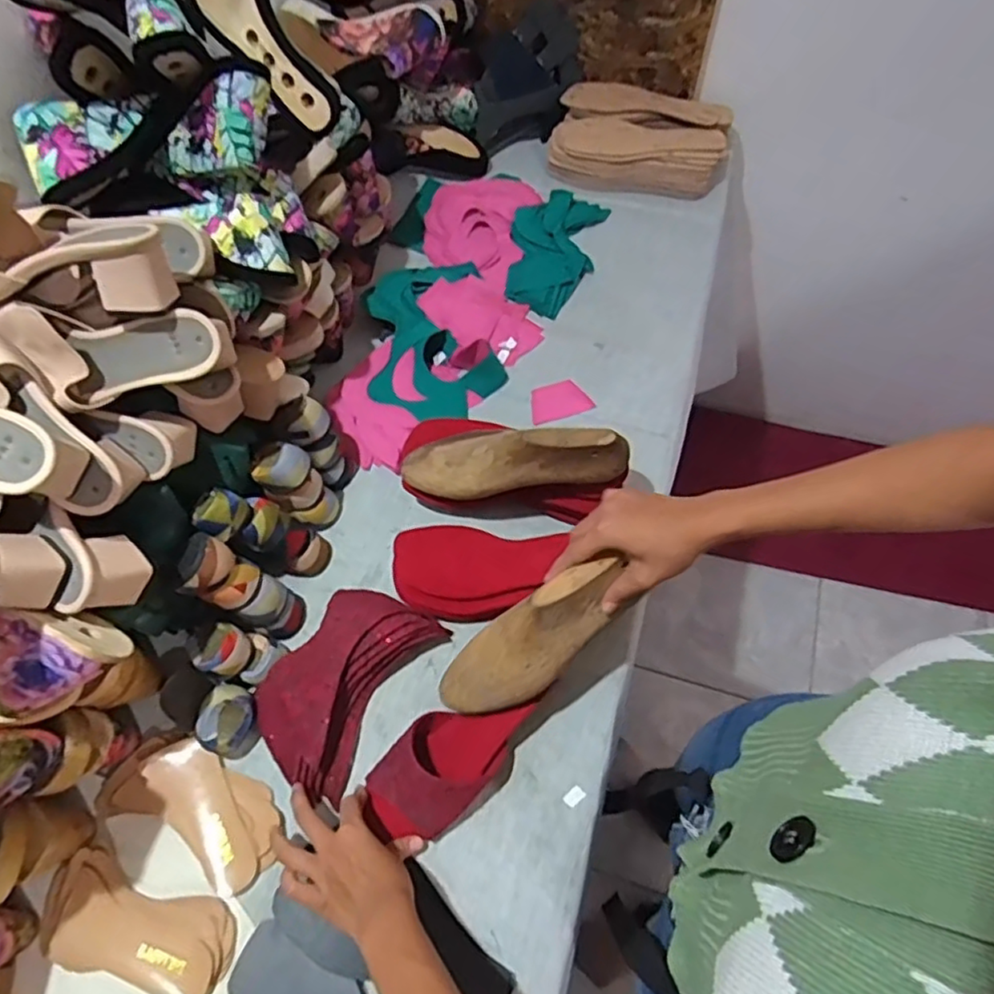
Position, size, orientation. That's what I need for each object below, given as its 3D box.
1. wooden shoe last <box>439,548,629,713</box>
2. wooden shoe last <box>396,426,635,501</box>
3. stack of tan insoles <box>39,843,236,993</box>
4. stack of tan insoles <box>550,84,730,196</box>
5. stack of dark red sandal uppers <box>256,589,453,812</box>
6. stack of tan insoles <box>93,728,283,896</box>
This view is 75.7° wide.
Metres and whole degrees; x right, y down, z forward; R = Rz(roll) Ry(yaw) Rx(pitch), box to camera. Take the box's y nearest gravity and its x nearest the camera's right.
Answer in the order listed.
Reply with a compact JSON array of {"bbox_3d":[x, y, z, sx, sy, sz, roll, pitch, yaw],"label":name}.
[{"bbox_3d":[0.025,0.129,0.573,0.203,0.068,0.075,-45,64,21],"label":"wooden shoe last"},{"bbox_3d":[0.011,-0.041,0.673,0.241,0.083,0.064,-4,62,21],"label":"wooden shoe last"},{"bbox_3d":[-0.328,0.387,0.576,0.184,0.020,0.083,17,66,12],"label":"stack of tan insoles"},{"bbox_3d":[0.221,-0.556,1.000,0.263,0.066,0.162,11,65,9],"label":"stack of tan insoles"},{"bbox_3d":[-0.162,0.189,0.659,0.128,0.048,0.206,27,68,16],"label":"stack of dark red sandal uppers"},{"bbox_3d":[-0.298,0.299,0.624,0.181,0.032,0.090,23,67,14],"label":"stack of tan insoles"}]

